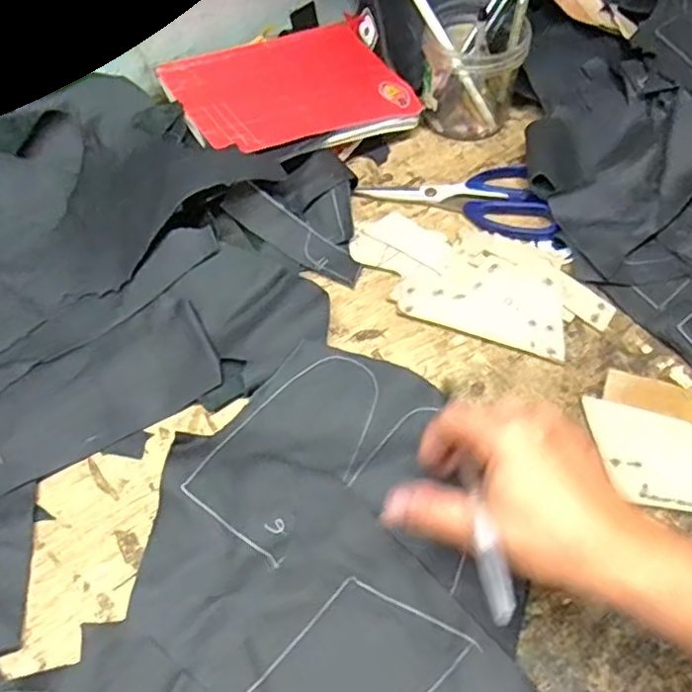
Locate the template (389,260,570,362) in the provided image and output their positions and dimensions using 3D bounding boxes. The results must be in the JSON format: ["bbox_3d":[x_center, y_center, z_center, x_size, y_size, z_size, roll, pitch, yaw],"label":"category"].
[{"bbox_3d":[0.107,-0.039,0.495,0.126,0.004,0.076,17,62,12],"label":"template"}]

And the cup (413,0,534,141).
[{"bbox_3d":[0.108,-0.267,0.574,0.104,0.121,0.091,19,59,12],"label":"cup"}]

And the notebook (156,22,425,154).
[{"bbox_3d":[-0.049,-0.230,0.573,0.200,0.015,0.146,-24,61,-24],"label":"notebook"}]

